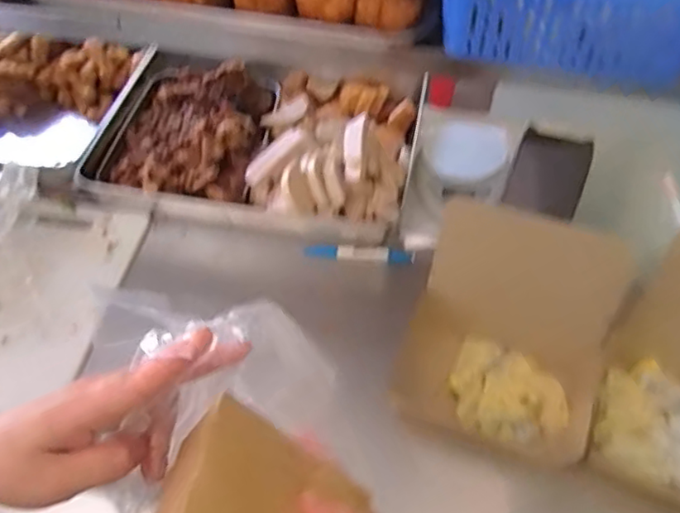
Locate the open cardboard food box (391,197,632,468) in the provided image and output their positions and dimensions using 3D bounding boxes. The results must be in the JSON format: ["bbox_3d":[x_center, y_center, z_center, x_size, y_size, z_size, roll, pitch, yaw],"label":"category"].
[{"bbox_3d":[0.165,0.077,0.613,0.196,0.155,0.171,13,55,13],"label":"open cardboard food box"}]

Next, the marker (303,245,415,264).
[{"bbox_3d":[0.024,-0.005,0.774,0.133,0.022,0.015,2,53,5],"label":"marker"}]

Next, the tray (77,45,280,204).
[{"bbox_3d":[-0.212,-0.174,0.836,0.219,0.051,0.247,5,53,7],"label":"tray"}]

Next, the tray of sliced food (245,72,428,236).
[{"bbox_3d":[-0.006,-0.156,0.821,0.200,0.076,0.270,7,54,9],"label":"tray of sliced food"}]

